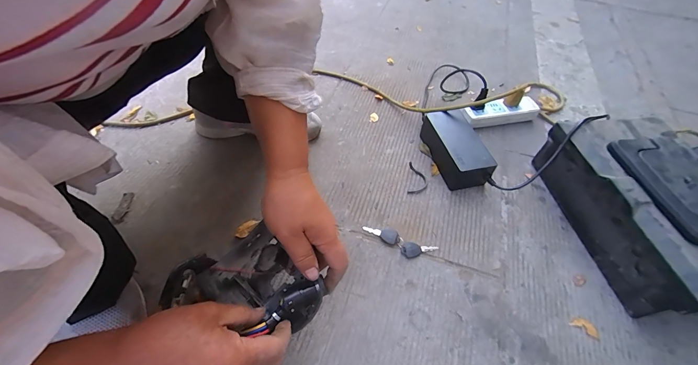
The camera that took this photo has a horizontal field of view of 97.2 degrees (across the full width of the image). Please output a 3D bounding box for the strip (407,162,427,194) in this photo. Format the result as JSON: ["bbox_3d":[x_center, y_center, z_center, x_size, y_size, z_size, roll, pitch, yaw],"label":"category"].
[{"bbox_3d":[0.129,-0.007,0.577,0.036,0.008,0.073,10,52,3],"label":"strip"}]

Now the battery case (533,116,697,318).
[{"bbox_3d":[0.493,0.037,0.507,0.217,0.126,0.316,-5,53,-8],"label":"battery case"}]

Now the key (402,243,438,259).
[{"bbox_3d":[0.113,0.105,0.493,0.057,0.006,0.024,-9,54,-12],"label":"key"}]

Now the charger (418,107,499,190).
[{"bbox_3d":[0.205,-0.067,0.598,0.081,0.060,0.157,-9,54,-11],"label":"charger"}]

